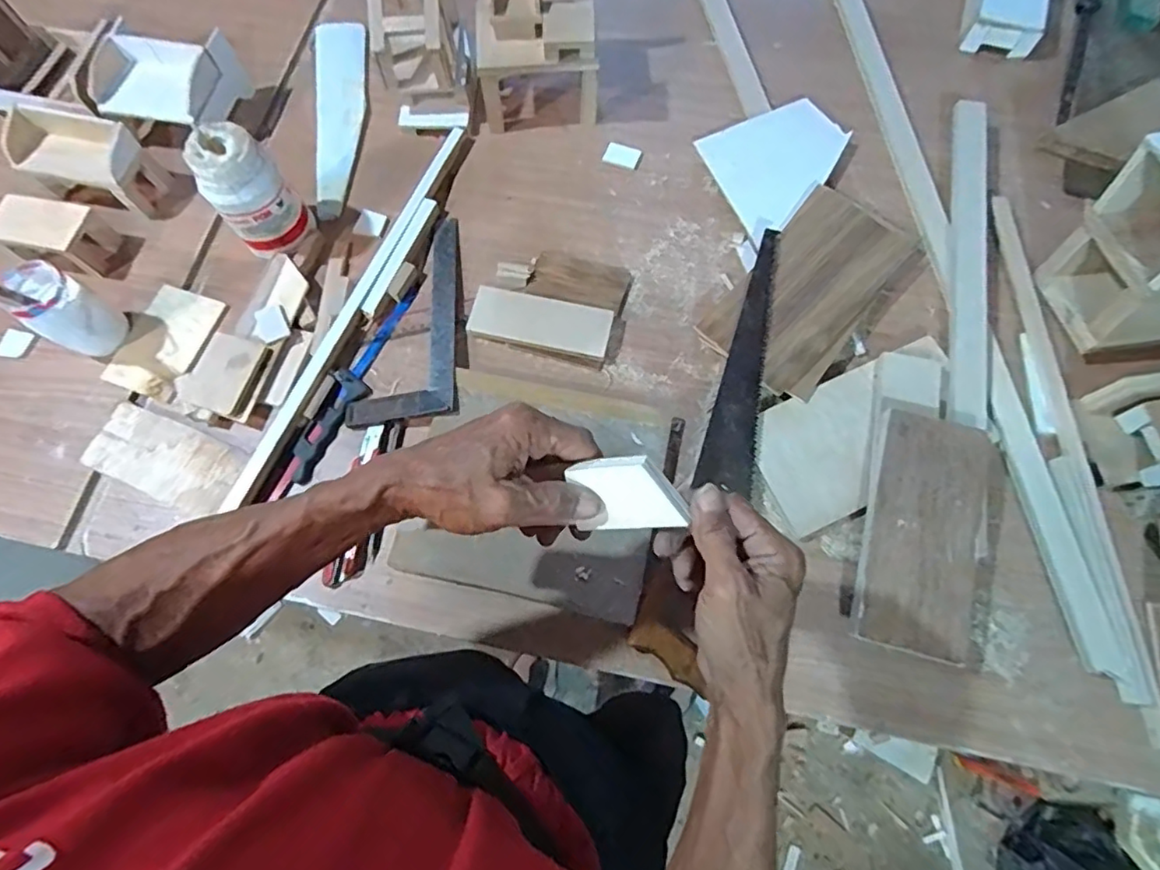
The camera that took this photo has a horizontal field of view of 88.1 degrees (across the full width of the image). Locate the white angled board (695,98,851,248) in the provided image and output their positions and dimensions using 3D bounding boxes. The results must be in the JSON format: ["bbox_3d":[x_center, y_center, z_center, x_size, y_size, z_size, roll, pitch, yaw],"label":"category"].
[{"bbox_3d":[0.237,-0.311,0.690,0.154,0.015,0.154,-21,72,-6],"label":"white angled board"}]

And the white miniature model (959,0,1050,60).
[{"bbox_3d":[0.530,-0.543,0.744,0.086,0.043,0.138,13,72,6],"label":"white miniature model"}]

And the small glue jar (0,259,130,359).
[{"bbox_3d":[-0.525,-0.126,0.612,0.059,0.106,0.060,0,71,1],"label":"small glue jar"}]

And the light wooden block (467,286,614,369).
[{"bbox_3d":[-0.042,-0.118,0.636,0.148,0.011,0.061,14,72,6],"label":"light wooden block"}]

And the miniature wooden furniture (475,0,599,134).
[{"bbox_3d":[-0.050,-0.456,0.677,0.130,0.141,0.125,-3,72,1],"label":"miniature wooden furniture"}]

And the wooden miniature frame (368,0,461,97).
[{"bbox_3d":[-0.187,-0.460,0.685,0.083,0.137,0.111,-4,71,0],"label":"wooden miniature frame"}]

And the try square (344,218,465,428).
[{"bbox_3d":[-0.182,-0.132,0.643,0.114,0.015,0.246,-2,71,1],"label":"try square"}]

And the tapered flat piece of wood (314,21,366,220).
[{"bbox_3d":[-0.298,-0.406,0.747,0.067,0.010,0.304,-9,71,-2],"label":"tapered flat piece of wood"}]

